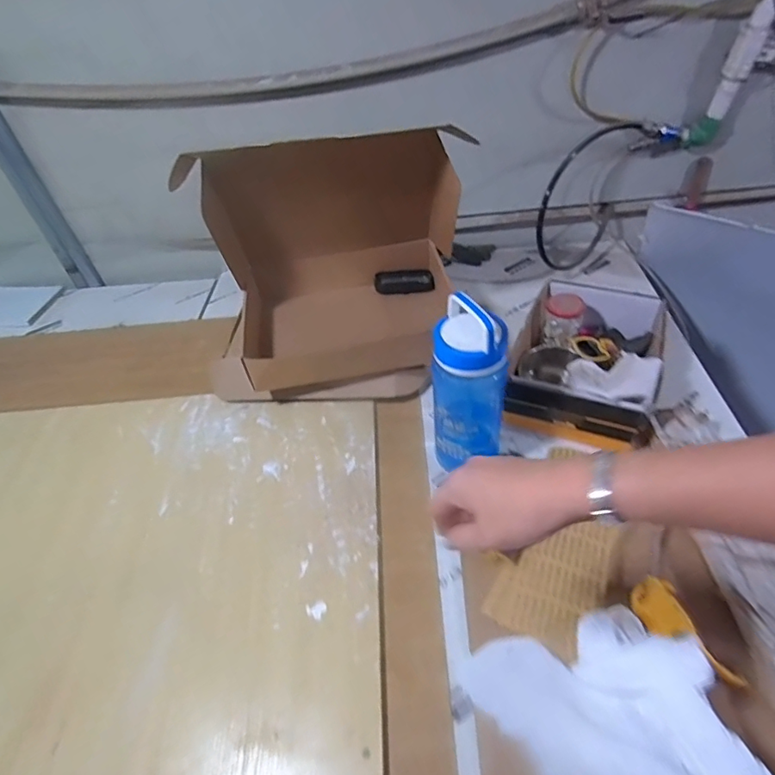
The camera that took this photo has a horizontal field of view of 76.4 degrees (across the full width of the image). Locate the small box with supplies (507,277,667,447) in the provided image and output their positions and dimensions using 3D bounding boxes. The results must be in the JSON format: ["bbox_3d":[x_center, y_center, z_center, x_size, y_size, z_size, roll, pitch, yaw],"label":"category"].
[{"bbox_3d":[0.351,-0.068,0.862,0.228,0.125,0.340,13,48,19],"label":"small box with supplies"}]

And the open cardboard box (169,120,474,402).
[{"bbox_3d":[-0.103,-0.192,0.828,0.454,0.407,0.312,-5,44,2],"label":"open cardboard box"}]

